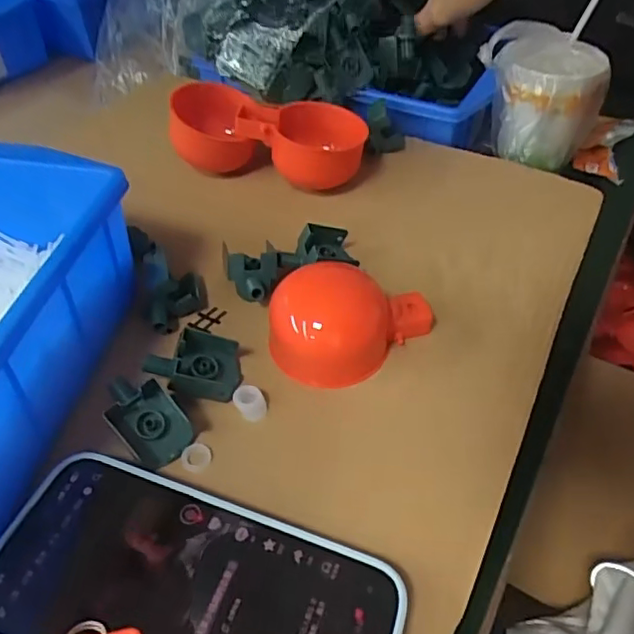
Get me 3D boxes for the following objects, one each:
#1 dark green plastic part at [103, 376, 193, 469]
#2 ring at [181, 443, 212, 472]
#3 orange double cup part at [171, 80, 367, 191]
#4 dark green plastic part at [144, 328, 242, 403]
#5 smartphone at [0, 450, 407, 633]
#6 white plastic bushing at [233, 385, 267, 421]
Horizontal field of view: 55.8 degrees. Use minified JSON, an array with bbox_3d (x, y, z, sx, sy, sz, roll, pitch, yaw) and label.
[{"bbox_3d":[-0.078,0.046,0.271,0.027,0.011,0.045,-40,86,-29],"label":"dark green plastic part"},{"bbox_3d":[-0.053,0.061,0.265,0.013,0.004,0.013,-2,44,2],"label":"ring"},{"bbox_3d":[-0.031,-0.125,0.401,0.124,0.043,0.069,9,45,12],"label":"orange double cup part"},{"bbox_3d":[-0.059,0.024,0.286,0.043,0.025,0.028,-10,44,-7],"label":"dark green plastic part"},{"bbox_3d":[-0.046,0.098,0.216,0.147,0.014,0.071,11,46,15],"label":"smartphone"},{"bbox_3d":[-0.031,0.040,0.281,0.014,0.010,0.014,-2,44,2],"label":"white plastic bushing"}]

